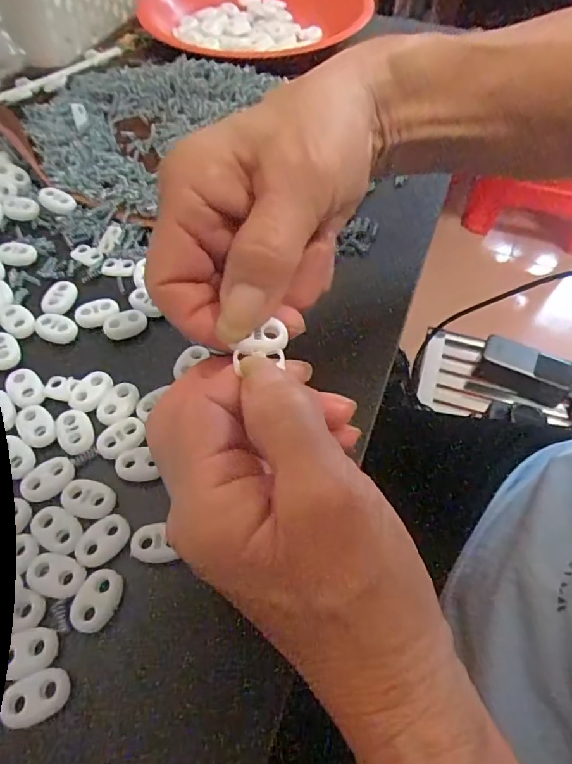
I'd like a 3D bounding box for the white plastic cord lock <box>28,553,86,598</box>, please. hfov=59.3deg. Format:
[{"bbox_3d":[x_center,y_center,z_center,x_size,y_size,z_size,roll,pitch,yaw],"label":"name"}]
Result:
[{"bbox_3d":[-0.089,0.074,0.194,0.022,0.004,0.015,8,57,4],"label":"white plastic cord lock"}]

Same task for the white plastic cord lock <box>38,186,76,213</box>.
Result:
[{"bbox_3d":[-0.146,-0.116,0.318,0.026,0.005,0.014,25,58,13],"label":"white plastic cord lock"}]

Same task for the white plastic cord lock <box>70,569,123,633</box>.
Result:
[{"bbox_3d":[-0.072,0.082,0.189,0.016,0.004,0.022,19,59,12],"label":"white plastic cord lock"}]

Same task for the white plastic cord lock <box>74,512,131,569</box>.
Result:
[{"bbox_3d":[-0.074,0.063,0.201,0.014,0.004,0.023,37,64,21],"label":"white plastic cord lock"}]

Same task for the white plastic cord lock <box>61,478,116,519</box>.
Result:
[{"bbox_3d":[-0.083,0.048,0.210,0.022,0.004,0.014,12,58,7],"label":"white plastic cord lock"}]

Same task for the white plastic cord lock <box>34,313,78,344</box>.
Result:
[{"bbox_3d":[-0.122,-0.030,0.265,0.024,0.004,0.016,23,60,14],"label":"white plastic cord lock"}]

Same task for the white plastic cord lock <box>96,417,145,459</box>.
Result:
[{"bbox_3d":[-0.075,0.024,0.227,0.022,0.004,0.017,-40,65,-23],"label":"white plastic cord lock"}]

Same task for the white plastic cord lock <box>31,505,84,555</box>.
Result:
[{"bbox_3d":[-0.094,0.060,0.204,0.024,0.004,0.015,30,62,18],"label":"white plastic cord lock"}]

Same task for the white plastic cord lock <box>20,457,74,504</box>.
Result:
[{"bbox_3d":[-0.103,0.041,0.215,0.022,0.004,0.015,-31,62,-19],"label":"white plastic cord lock"}]

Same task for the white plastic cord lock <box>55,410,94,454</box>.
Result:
[{"bbox_3d":[-0.097,0.021,0.228,0.015,0.004,0.022,-27,61,-17],"label":"white plastic cord lock"}]

